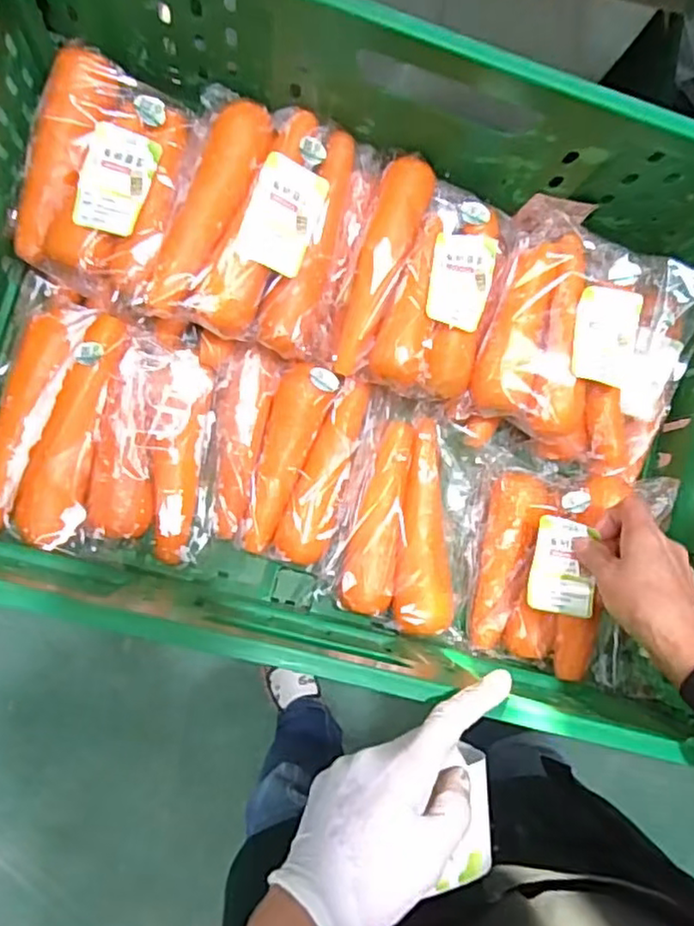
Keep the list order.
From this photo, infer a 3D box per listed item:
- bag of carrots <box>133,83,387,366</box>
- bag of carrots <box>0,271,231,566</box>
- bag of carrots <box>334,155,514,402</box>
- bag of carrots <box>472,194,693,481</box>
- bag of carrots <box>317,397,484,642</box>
[{"bbox_3d":[-0.063,-0.181,0.497,0.150,0.051,0.180,15,84,-7],"label":"bag of carrots"},{"bbox_3d":[-0.199,-0.027,0.516,0.190,0.056,0.194,15,84,-7],"label":"bag of carrots"},{"bbox_3d":[0.065,-0.143,0.524,0.123,0.045,0.171,19,83,-6],"label":"bag of carrots"},{"bbox_3d":[0.211,-0.103,0.550,0.189,0.059,0.198,17,83,-6],"label":"bag of carrots"},{"bbox_3d":[0.062,0.050,0.556,0.131,0.043,0.178,18,83,-6],"label":"bag of carrots"}]

